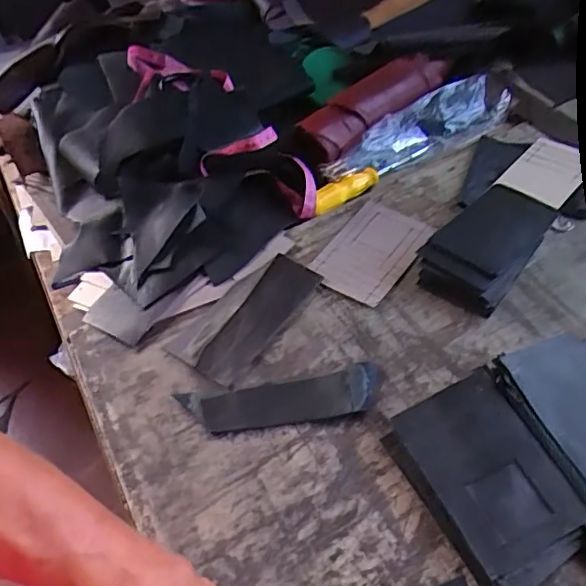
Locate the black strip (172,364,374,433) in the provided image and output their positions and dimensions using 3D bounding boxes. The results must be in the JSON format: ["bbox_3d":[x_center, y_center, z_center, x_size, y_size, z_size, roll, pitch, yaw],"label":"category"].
[{"bbox_3d":[-0.012,0.094,0.504,0.171,0.013,0.045,-7,49,-1],"label":"black strip"}]

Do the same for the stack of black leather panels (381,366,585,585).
[{"bbox_3d":[0.146,0.140,0.435,0.095,0.029,0.142,-22,51,-14],"label":"stack of black leather panels"}]

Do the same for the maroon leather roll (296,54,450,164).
[{"bbox_3d":[0.113,-0.262,0.782,0.257,0.043,0.074,-35,55,-23],"label":"maroon leather roll"}]

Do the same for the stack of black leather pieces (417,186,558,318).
[{"bbox_3d":[0.199,-0.054,0.588,0.088,0.035,0.165,30,58,27],"label":"stack of black leather pieces"}]

